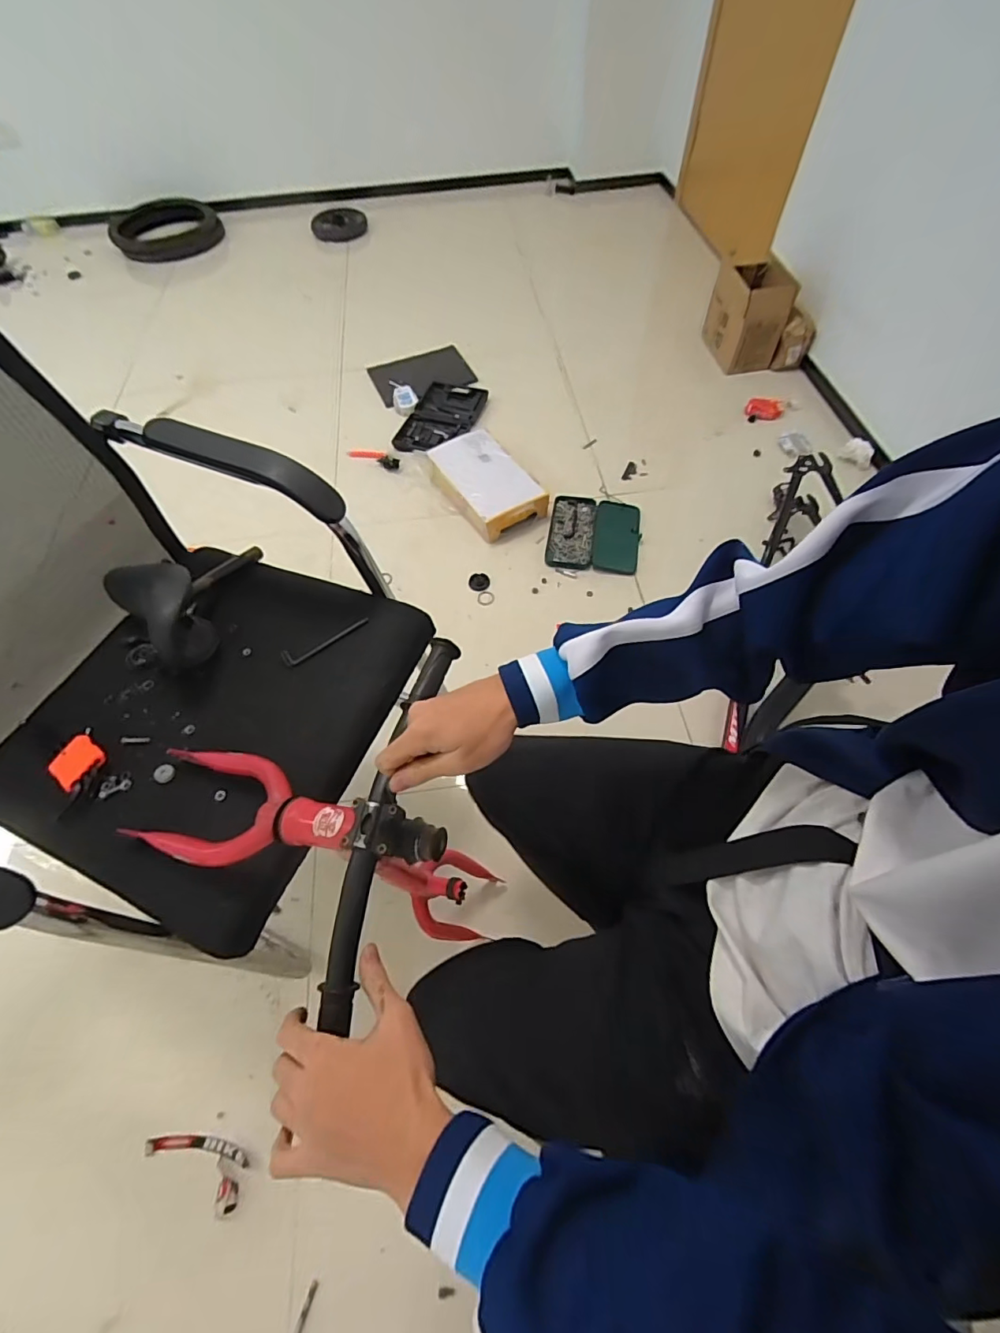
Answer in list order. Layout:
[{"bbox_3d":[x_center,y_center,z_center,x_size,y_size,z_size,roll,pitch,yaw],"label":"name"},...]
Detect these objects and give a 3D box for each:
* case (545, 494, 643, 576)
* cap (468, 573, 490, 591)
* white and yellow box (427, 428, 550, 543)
[{"bbox_3d":[0.258,-0.370,1.417,0.243,0.024,0.264,8,60,7],"label":"case"},{"bbox_3d":[-0.055,-0.222,1.365,0.056,0.009,0.056,-1,59,2],"label":"cap"},{"bbox_3d":[-0.040,-0.533,1.488,0.216,0.081,0.370,-34,63,-17],"label":"white and yellow box"}]

